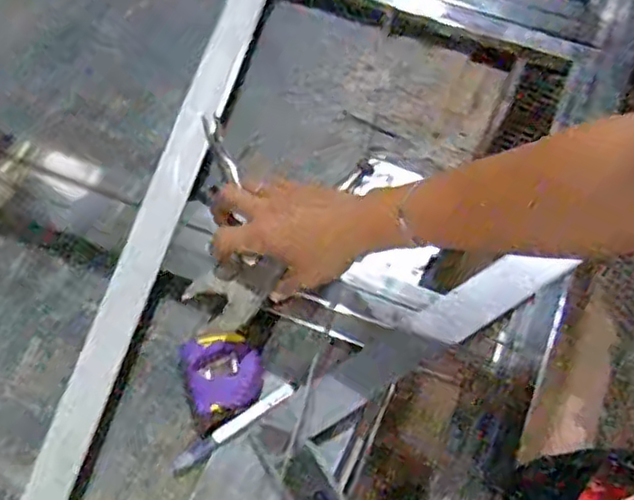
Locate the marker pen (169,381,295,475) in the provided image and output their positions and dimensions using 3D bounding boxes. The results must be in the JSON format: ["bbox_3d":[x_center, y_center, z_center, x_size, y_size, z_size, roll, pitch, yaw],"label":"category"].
[{"bbox_3d":[-0.078,0.165,0.652,0.129,0.016,0.016,-33,72,-12],"label":"marker pen"}]

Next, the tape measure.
[{"bbox_3d":[-0.087,0.114,0.653,0.069,0.025,0.068,-12,69,-5],"label":"tape measure"}]

